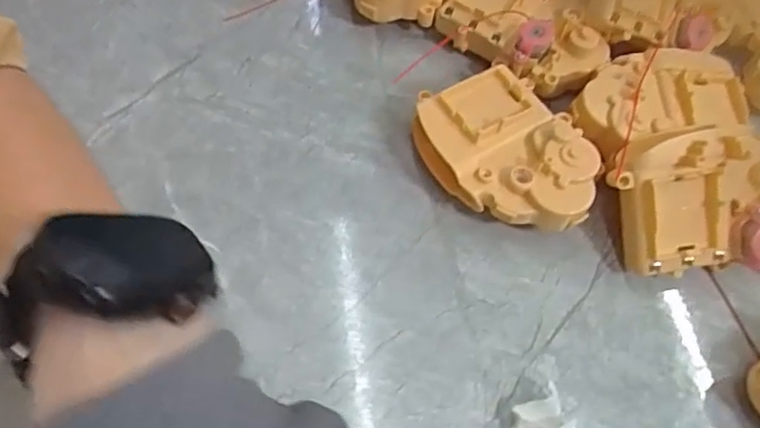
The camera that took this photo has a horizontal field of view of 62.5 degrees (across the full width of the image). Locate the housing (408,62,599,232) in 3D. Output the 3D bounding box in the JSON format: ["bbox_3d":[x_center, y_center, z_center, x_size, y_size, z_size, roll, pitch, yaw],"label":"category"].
[{"bbox_3d":[0.066,-0.030,0.333,0.076,0.038,0.100,-28,67,-18],"label":"housing"}]

